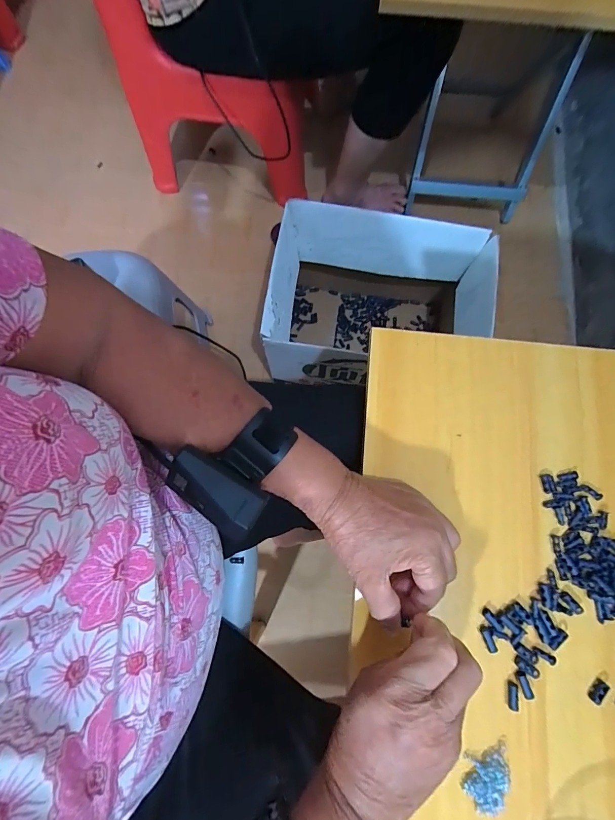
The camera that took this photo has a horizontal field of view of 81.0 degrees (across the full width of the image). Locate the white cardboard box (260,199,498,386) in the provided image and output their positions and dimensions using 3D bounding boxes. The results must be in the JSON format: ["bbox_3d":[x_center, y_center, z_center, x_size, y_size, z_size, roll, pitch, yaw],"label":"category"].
[{"bbox_3d":[0.138,-0.195,0.749,0.394,0.274,0.283,8,79,2],"label":"white cardboard box"}]

